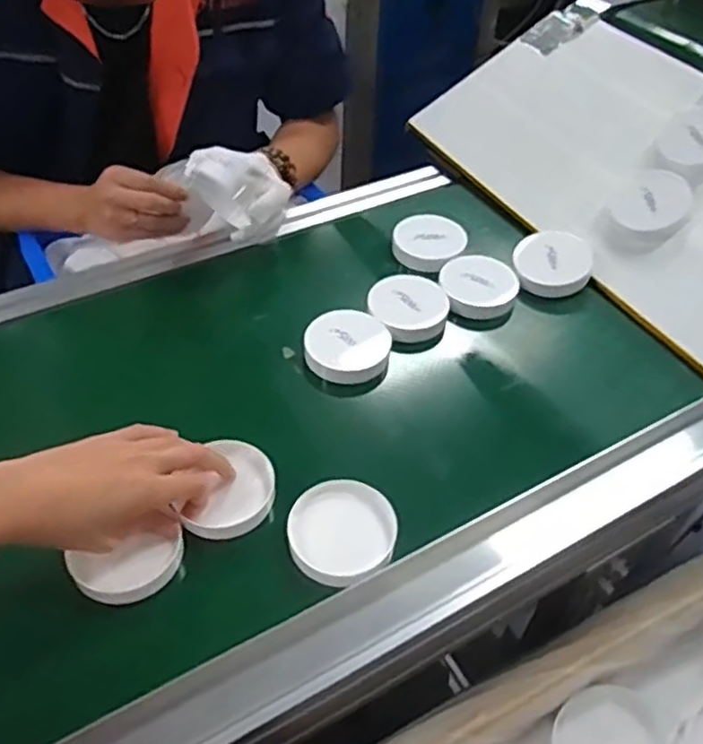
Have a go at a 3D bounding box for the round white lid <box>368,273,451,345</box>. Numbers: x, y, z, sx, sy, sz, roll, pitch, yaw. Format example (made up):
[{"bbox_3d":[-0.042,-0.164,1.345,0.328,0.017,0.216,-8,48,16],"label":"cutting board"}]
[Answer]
[{"bbox_3d":[0.056,-0.064,0.684,0.072,0.018,0.074,1,46,-2],"label":"round white lid"}]

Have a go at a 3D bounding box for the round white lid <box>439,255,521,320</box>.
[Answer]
[{"bbox_3d":[0.129,-0.087,0.709,0.070,0.021,0.073,1,46,-2],"label":"round white lid"}]

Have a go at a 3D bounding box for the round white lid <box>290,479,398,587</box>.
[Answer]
[{"bbox_3d":[-0.006,0.115,0.512,0.074,0.023,0.077,1,46,-2],"label":"round white lid"}]

